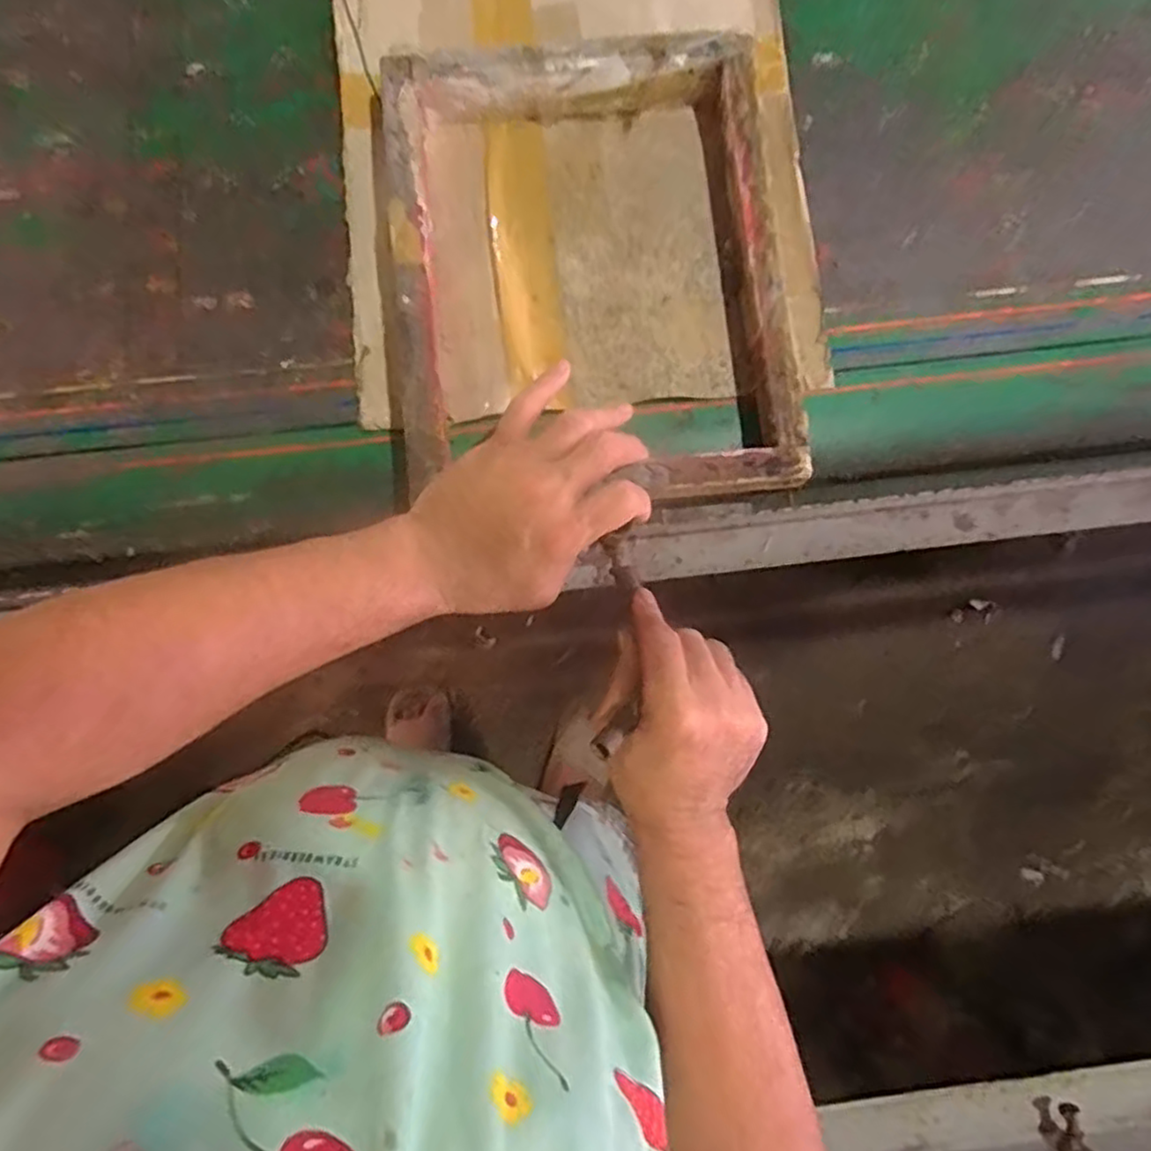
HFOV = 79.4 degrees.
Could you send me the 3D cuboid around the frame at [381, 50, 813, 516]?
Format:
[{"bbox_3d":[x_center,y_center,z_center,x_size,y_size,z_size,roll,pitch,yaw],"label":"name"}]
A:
[{"bbox_3d":[0.019,-0.214,0.494,0.304,0.054,0.339,-4,80,-2],"label":"frame"}]

